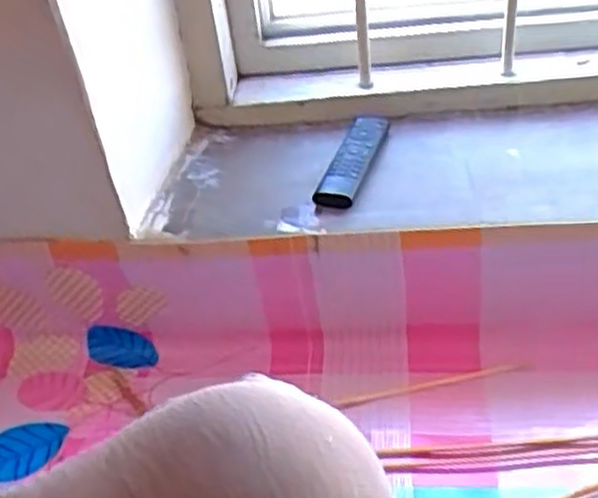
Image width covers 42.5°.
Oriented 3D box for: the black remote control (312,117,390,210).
[{"bbox_3d":[0.064,-0.110,0.896,0.055,0.028,0.166,9,50,23],"label":"black remote control"}]

